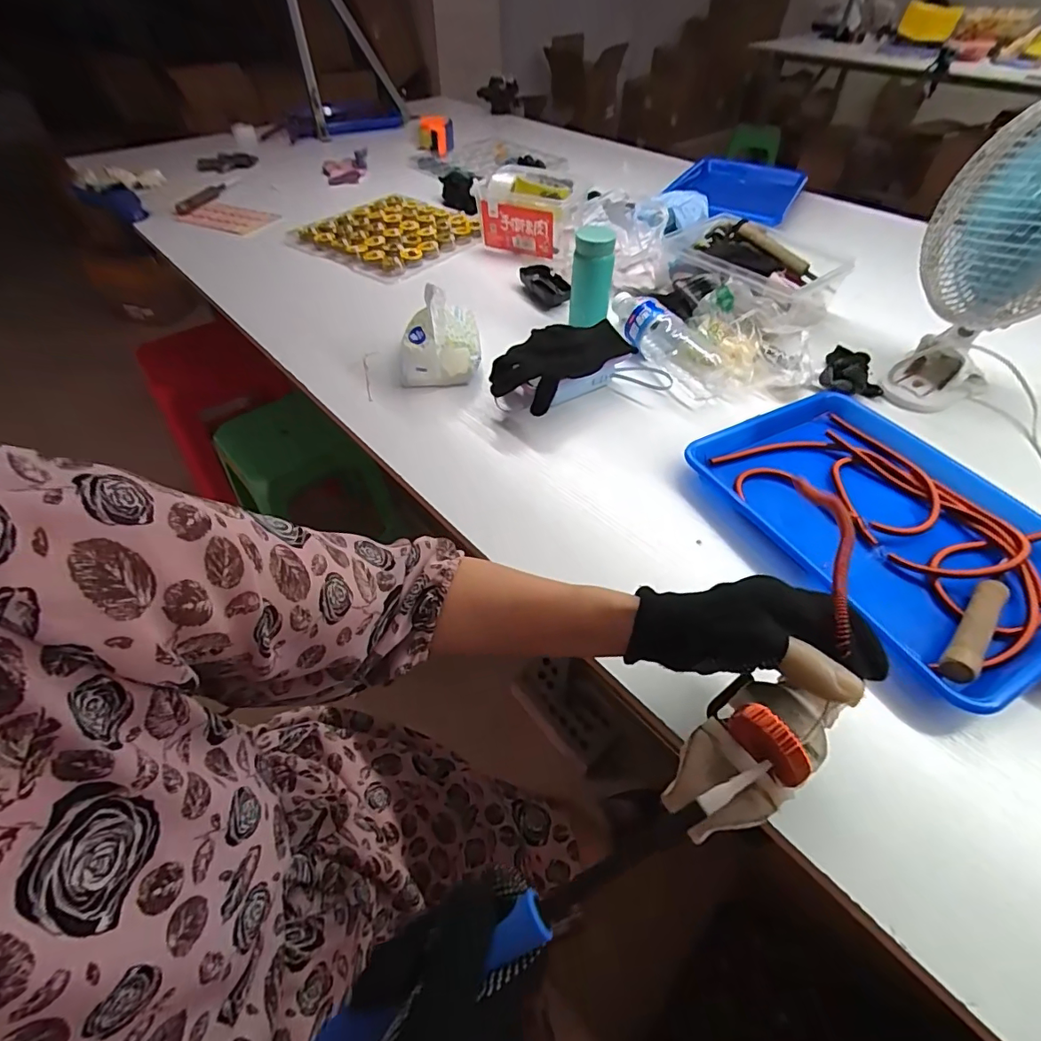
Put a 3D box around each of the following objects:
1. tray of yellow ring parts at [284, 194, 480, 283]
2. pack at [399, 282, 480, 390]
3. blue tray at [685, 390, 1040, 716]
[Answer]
[{"bbox_3d":[-0.235,-0.556,0.969,0.264,0.032,0.294,31,56,23],"label":"tray of yellow ring parts"},{"bbox_3d":[-0.109,-0.243,0.663,0.105,0.092,0.110,-6,49,-5],"label":"pack"},{"bbox_3d":[0.363,-0.006,0.495,0.257,0.030,0.328,-20,51,-16],"label":"blue tray"}]

